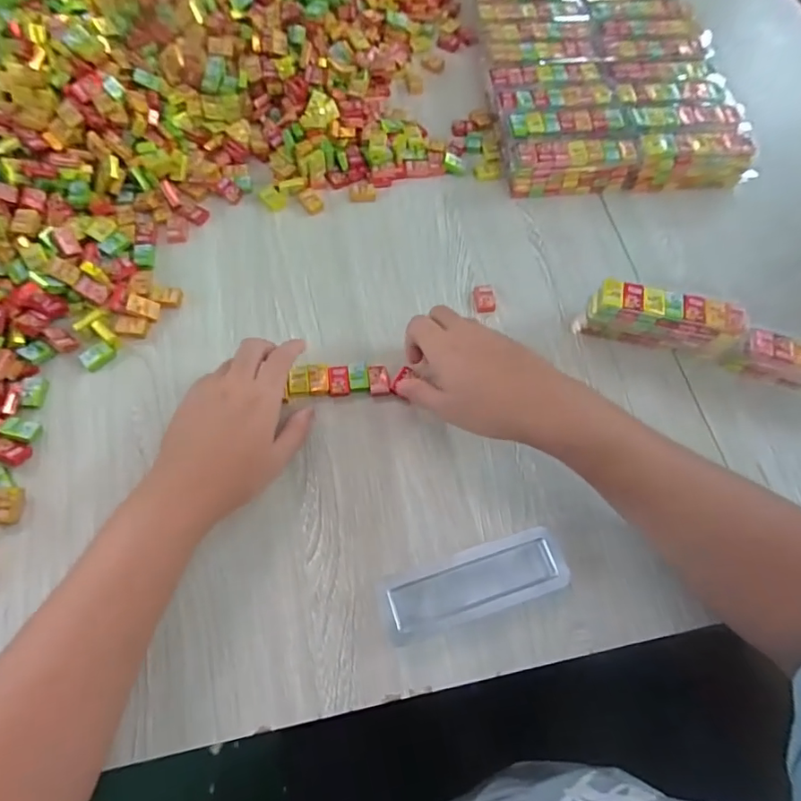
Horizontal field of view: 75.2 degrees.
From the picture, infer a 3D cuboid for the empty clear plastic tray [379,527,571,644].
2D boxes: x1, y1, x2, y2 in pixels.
[{"bbox_3d":[0.054,0.135,0.387,0.135,0.015,0.045,-15,67,-9],"label":"empty clear plastic tray"}]

